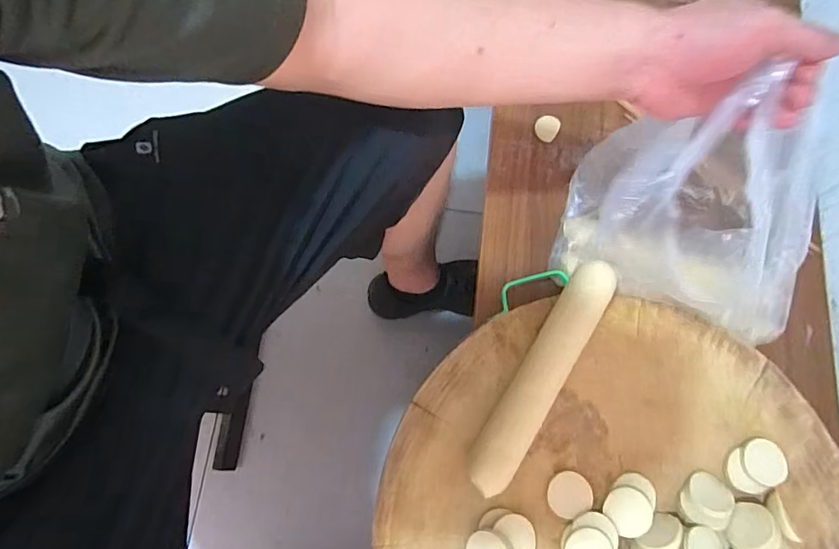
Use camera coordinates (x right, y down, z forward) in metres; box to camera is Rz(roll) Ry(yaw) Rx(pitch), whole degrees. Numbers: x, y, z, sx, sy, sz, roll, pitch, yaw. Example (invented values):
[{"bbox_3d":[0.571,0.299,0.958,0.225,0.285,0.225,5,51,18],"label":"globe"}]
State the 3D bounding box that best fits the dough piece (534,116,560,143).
[{"bbox_3d":[0.167,-0.191,0.645,0.031,0.008,0.035,33,75,7],"label":"dough piece"}]

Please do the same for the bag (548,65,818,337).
[{"bbox_3d":[0.286,-0.050,0.456,0.255,0.269,0.137,27,75,5],"label":"bag"}]

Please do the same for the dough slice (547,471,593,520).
[{"bbox_3d":[0.142,0.208,0.465,0.041,0.009,0.040,1,74,-2],"label":"dough slice"}]

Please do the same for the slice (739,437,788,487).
[{"bbox_3d":[0.331,0.181,0.474,0.039,0.006,0.041,-6,63,13],"label":"slice"}]

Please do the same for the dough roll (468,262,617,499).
[{"bbox_3d":[0.116,0.094,0.478,0.039,0.042,0.240,34,75,7],"label":"dough roll"}]

